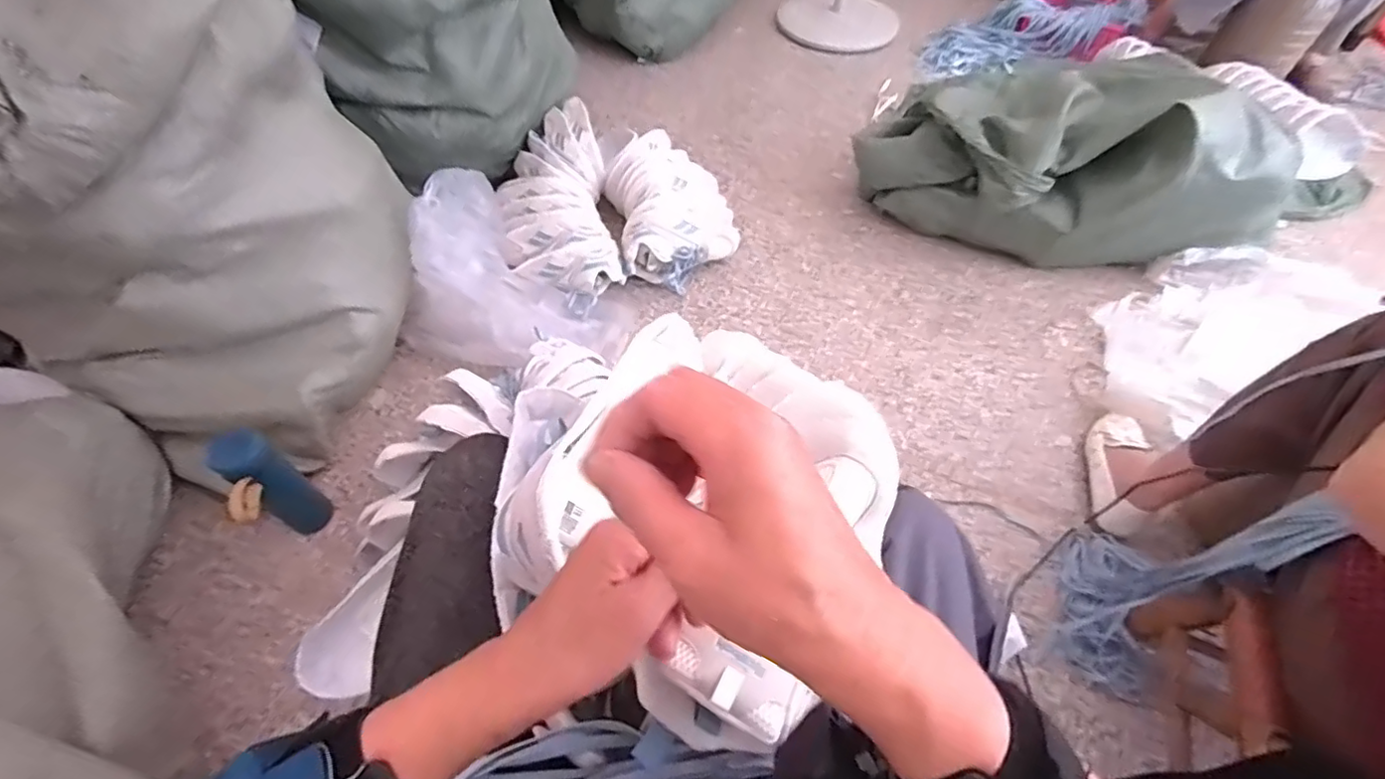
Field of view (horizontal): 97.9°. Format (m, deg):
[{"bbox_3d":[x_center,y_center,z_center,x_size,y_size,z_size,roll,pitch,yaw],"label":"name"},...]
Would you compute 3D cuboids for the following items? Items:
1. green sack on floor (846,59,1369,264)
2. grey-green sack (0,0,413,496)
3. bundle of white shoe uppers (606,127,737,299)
[{"bbox_3d":[0.747,-0.501,1.222,0.750,0.290,0.430,11,55,6],"label":"green sack on floor"},{"bbox_3d":[-0.742,-0.265,0.859,0.496,0.610,0.491,28,59,17],"label":"grey-green sack"},{"bbox_3d":[-0.050,-0.397,1.287,0.248,0.143,0.362,-12,56,-9],"label":"bundle of white shoe uppers"}]

